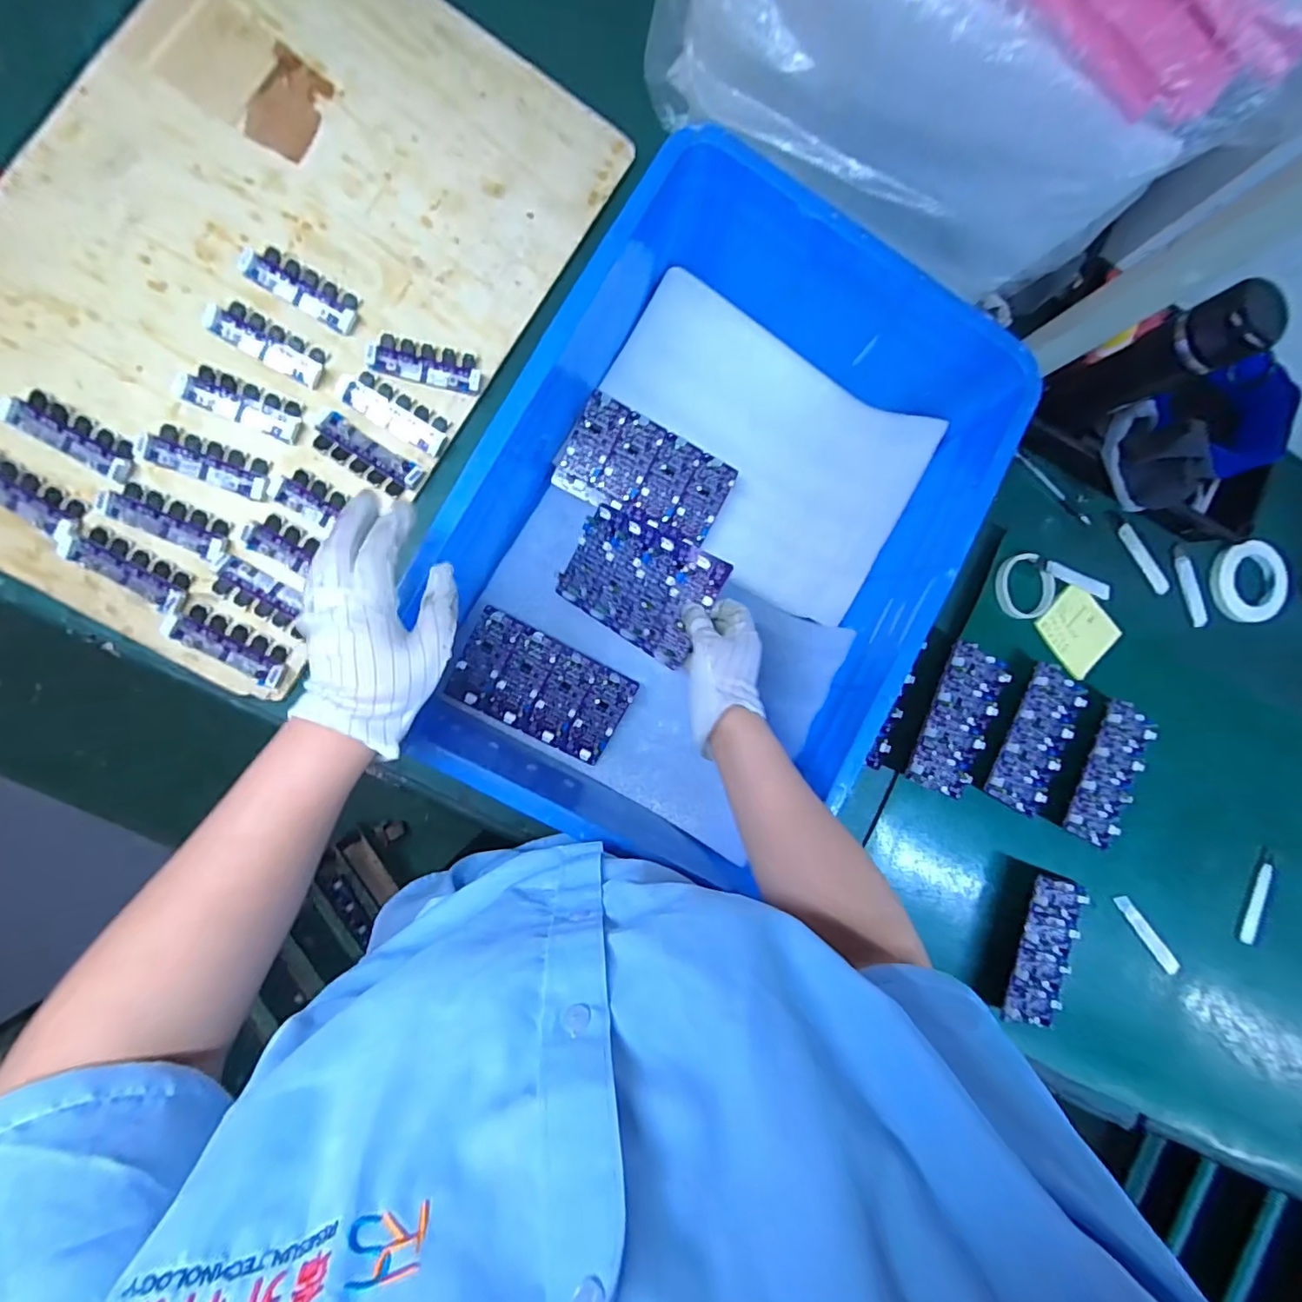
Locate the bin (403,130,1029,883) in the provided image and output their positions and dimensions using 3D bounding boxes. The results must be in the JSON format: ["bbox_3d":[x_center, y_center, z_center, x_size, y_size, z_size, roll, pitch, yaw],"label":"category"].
[{"bbox_3d":[0.068,-0.107,0.579,0.402,0.192,0.606,26,84,-8],"label":"bin"}]

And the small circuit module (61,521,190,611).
[{"bbox_3d":[-0.548,-0.090,0.568,0.134,0.007,0.042,30,83,-7],"label":"small circuit module"}]

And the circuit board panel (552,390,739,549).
[{"bbox_3d":[-0.004,-0.202,0.634,0.192,0.008,0.109,25,100,-10],"label":"circuit board panel"}]

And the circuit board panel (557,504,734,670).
[{"bbox_3d":[-0.017,-0.075,0.569,0.185,0.011,0.113,33,98,33],"label":"circuit board panel"}]

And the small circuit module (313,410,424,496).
[{"bbox_3d":[-0.317,-0.218,0.617,0.118,0.010,0.044,32,83,-7],"label":"small circuit module"}]

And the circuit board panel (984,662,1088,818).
[{"bbox_3d":[0.510,0.115,0.715,0.097,0.016,0.189,27,86,-7],"label":"circuit board panel"}]

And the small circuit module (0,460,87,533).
[{"bbox_3d":[-0.641,-0.163,0.553,0.119,0.013,0.040,31,83,-7],"label":"small circuit module"}]

